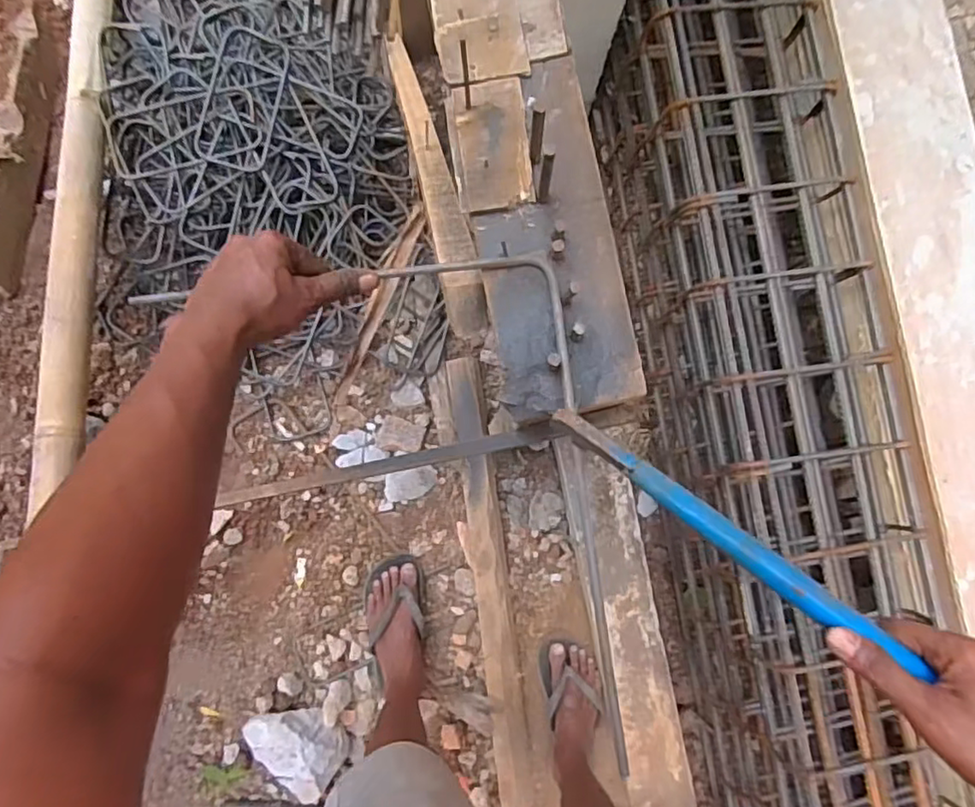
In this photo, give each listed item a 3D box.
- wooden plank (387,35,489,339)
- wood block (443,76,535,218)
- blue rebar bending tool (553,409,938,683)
[{"bbox_3d":[-0.087,-0.342,0.862,0.041,0.059,0.772,-13,43,-2],"label":"wooden plank"},{"bbox_3d":[0.002,-0.231,0.559,0.068,0.013,0.113,-6,85,-2],"label":"wood block"},{"bbox_3d":[0.168,0.093,0.438,0.282,0.017,0.027,35,85,4],"label":"blue rebar bending tool"}]

